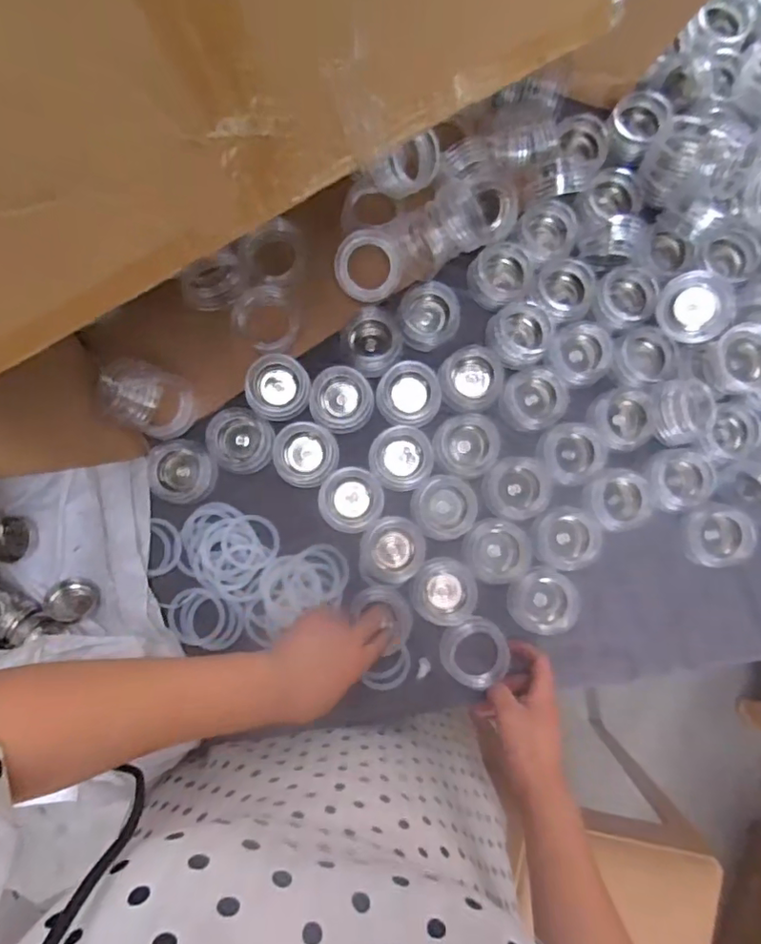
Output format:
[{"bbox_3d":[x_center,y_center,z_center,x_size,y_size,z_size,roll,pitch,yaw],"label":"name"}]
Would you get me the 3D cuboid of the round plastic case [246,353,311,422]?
[{"bbox_3d":[-0.101,-0.084,0.546,0.060,0.021,0.060,0,86,-1],"label":"round plastic case"}]

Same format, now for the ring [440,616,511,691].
[{"bbox_3d":[0.090,0.172,0.528,0.063,0.014,0.065,-5,66,12],"label":"ring"}]

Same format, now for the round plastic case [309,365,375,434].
[{"bbox_3d":[-0.039,-0.072,0.549,0.062,0.014,0.063,0,86,-1],"label":"round plastic case"}]

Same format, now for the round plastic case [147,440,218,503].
[{"bbox_3d":[-0.194,0.000,0.539,0.062,0.019,0.061,0,86,-1],"label":"round plastic case"}]

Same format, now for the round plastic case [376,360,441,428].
[{"bbox_3d":[0.029,-0.078,0.550,0.061,0.019,0.061,1,86,-1],"label":"round plastic case"}]

